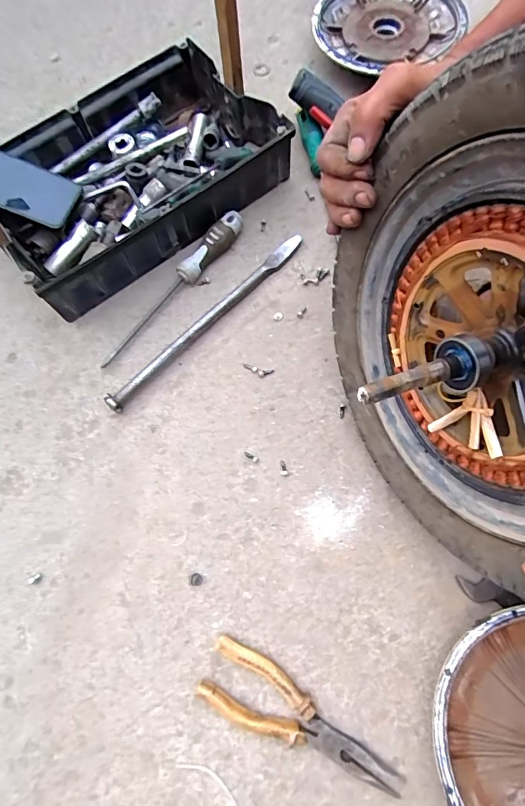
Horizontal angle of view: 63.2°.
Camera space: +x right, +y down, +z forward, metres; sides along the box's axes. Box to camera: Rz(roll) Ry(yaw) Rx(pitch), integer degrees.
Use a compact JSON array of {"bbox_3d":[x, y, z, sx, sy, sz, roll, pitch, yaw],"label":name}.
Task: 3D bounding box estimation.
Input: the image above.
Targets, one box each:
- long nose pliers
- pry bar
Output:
[{"bbox_3d":[0.033,0.293,0.391,0.193,0.016,0.062,28,74,12],"label":"long nose pliers"},{"bbox_3d":[-0.066,-0.107,0.540,0.020,0.019,0.328,42,77,15],"label":"pry bar"}]

